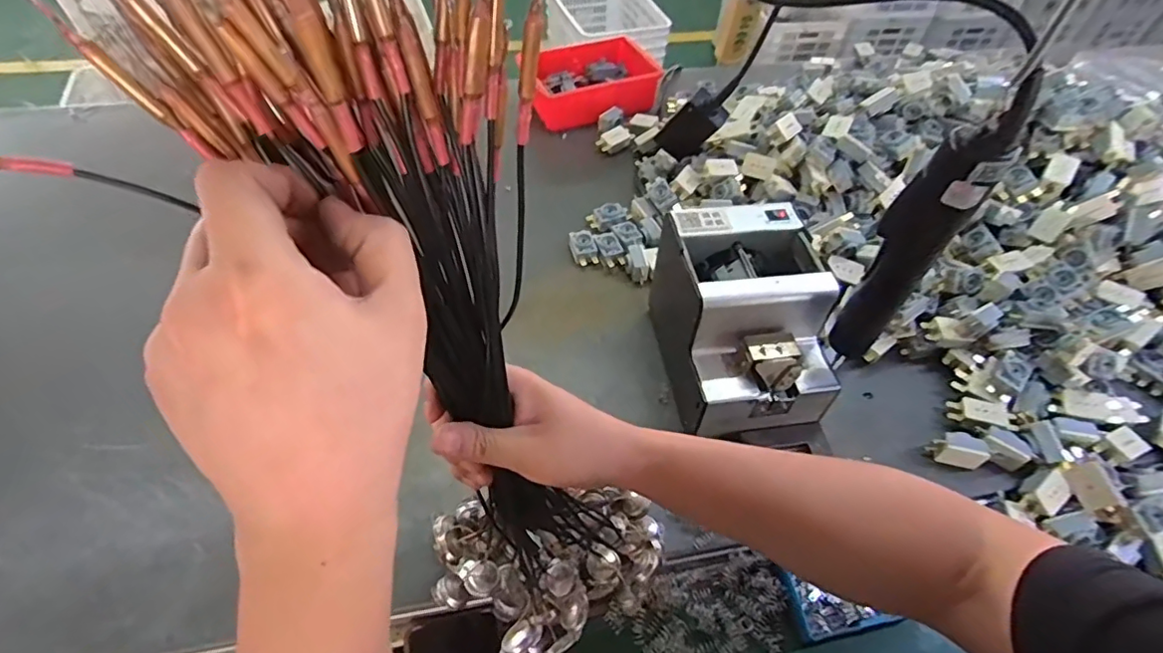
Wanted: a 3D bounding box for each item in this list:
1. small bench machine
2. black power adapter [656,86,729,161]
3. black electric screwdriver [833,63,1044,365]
[{"bbox_3d":[0.152,-0.004,0.538,0.134,0.136,0.177,-4,53,-6],"label":"small bench machine"},{"bbox_3d":[0.144,-0.259,0.729,0.033,0.115,0.052,-38,92,-27],"label":"black power adapter"},{"bbox_3d":[0.229,-0.061,0.390,0.039,0.217,0.031,35,58,22],"label":"black electric screwdriver"}]

